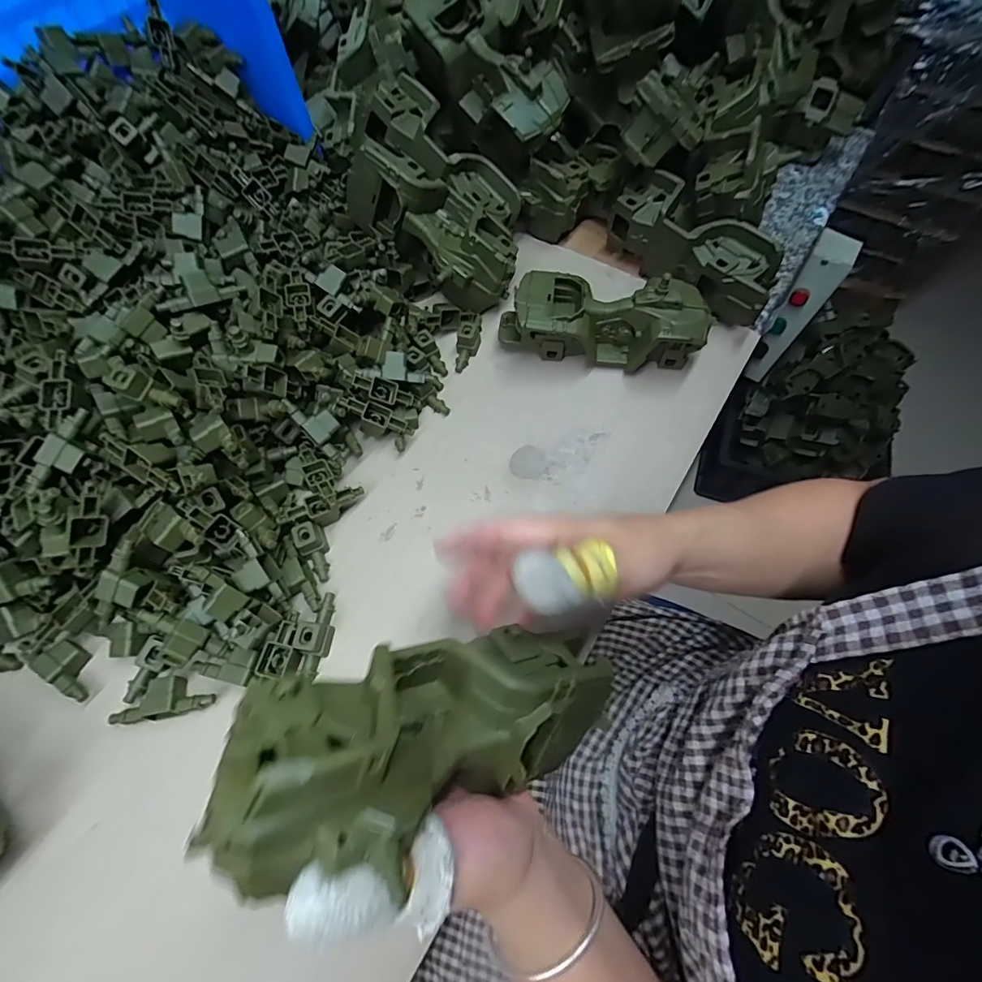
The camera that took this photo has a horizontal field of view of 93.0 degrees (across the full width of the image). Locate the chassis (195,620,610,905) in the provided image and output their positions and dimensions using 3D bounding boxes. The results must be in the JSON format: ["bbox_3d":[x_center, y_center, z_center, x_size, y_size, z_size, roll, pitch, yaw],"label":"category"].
[{"bbox_3d":[-0.018,0.096,0.197,0.170,0.043,0.066,-2,60,-36],"label":"chassis"}]

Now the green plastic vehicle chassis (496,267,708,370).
[{"bbox_3d":[0.103,-0.159,0.439,0.186,0.066,0.071,4,65,2],"label":"green plastic vehicle chassis"}]

